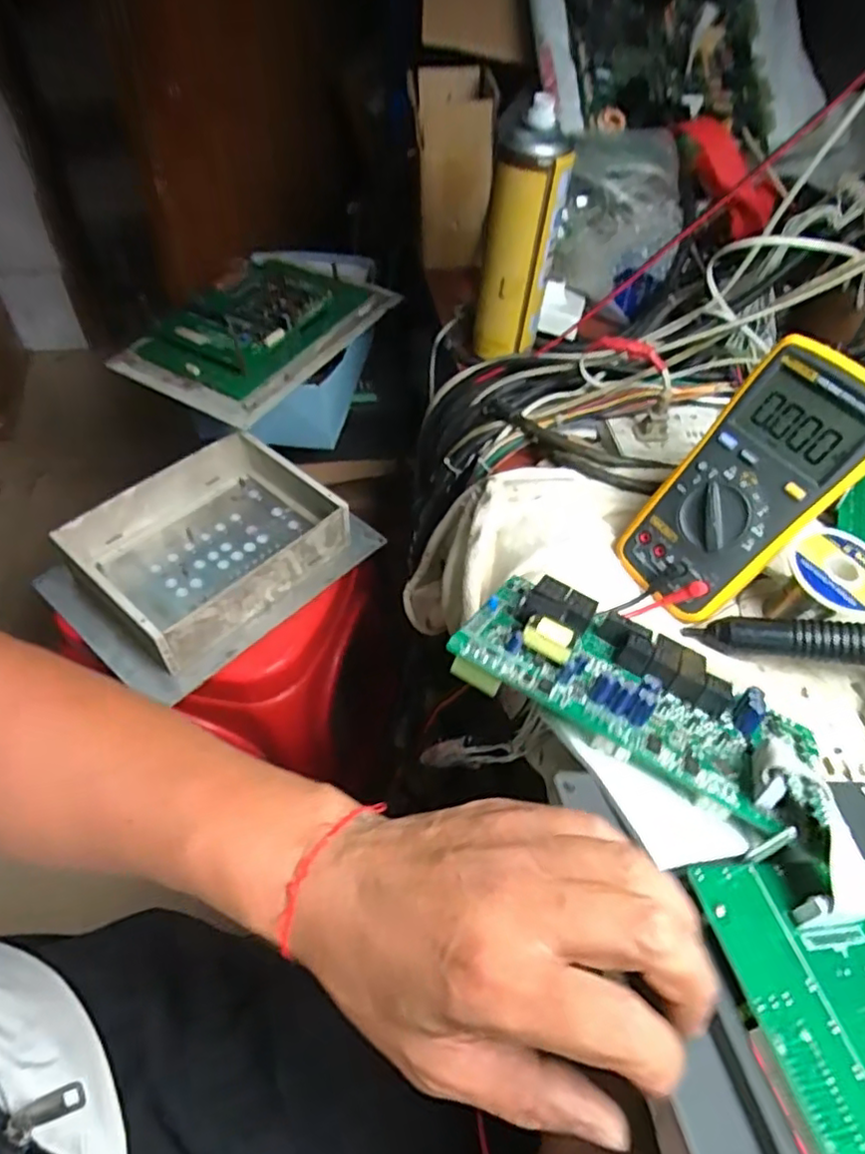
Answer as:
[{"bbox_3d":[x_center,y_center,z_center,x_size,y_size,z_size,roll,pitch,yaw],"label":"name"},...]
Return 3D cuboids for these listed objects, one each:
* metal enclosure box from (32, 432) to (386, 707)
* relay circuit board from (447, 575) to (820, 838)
[{"bbox_3d":[-0.231,-0.030,0.694,0.201,0.095,0.302,39,59,24],"label":"metal enclosure box"},{"bbox_3d":[0.111,0.059,0.343,0.187,0.026,0.105,30,34,10],"label":"relay circuit board"}]

